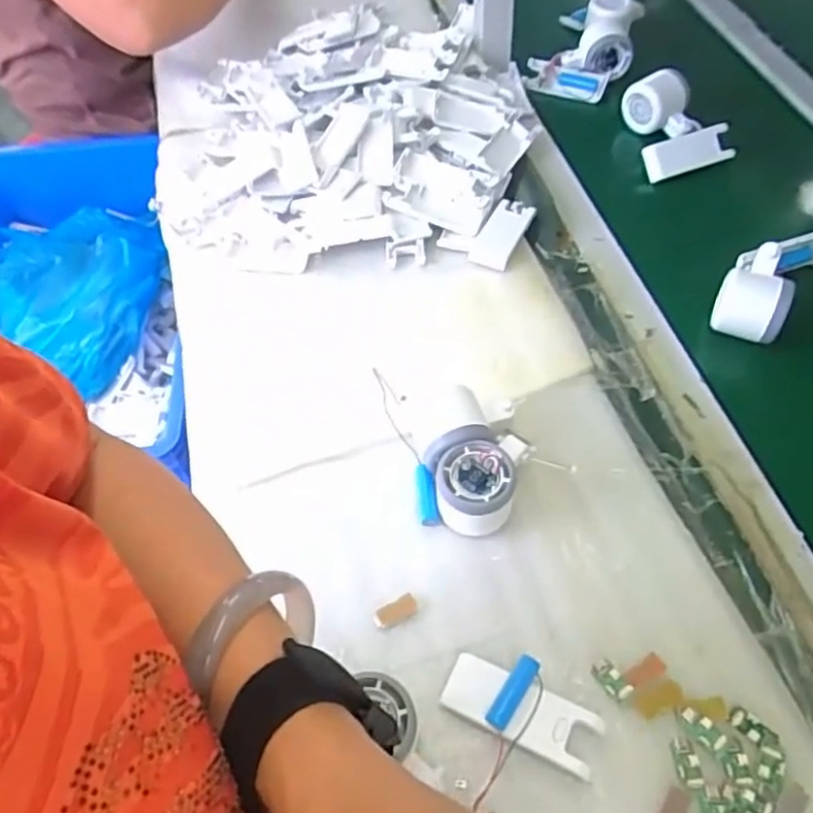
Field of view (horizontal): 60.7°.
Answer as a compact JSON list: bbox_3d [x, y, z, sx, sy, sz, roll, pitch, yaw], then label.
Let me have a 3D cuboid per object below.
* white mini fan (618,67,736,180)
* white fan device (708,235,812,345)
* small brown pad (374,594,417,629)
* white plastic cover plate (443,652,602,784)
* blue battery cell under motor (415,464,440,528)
[{"bbox_3d":[0.320,-0.334,0.824,0.102,0.059,0.122,-3,55,0],"label":"white mini fan"},{"bbox_3d":[0.350,-0.134,0.656,0.061,0.062,0.164,31,62,21],"label":"white fan device"},{"bbox_3d":[-0.008,0.150,0.506,0.032,0.004,0.015,-27,59,-16],"label":"small brown pad"},{"bbox_3d":[0.076,0.201,0.459,0.101,0.017,0.045,22,59,16],"label":"white plastic cover plate"},{"bbox_3d":[0.016,0.068,0.549,0.014,0.015,0.051,-7,55,-3],"label":"blue battery cell under motor"}]

